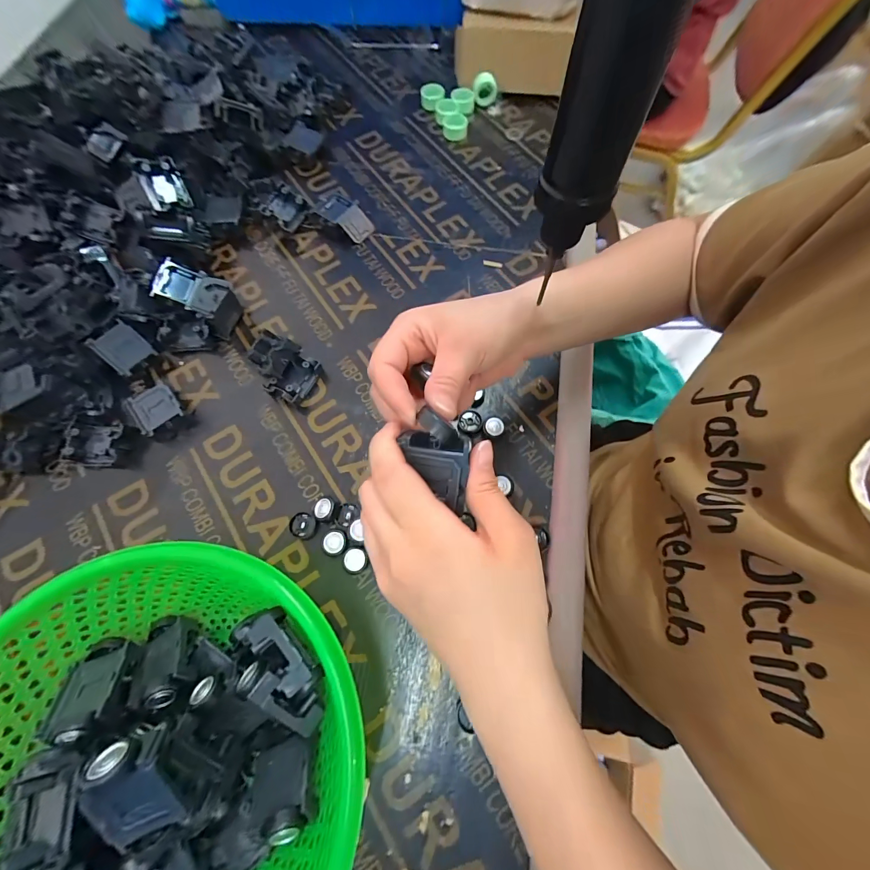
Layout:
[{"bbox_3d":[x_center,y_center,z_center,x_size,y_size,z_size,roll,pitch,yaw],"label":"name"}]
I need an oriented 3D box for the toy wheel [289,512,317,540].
[{"bbox_3d":[-0.123,0.085,0.343,0.023,0.008,0.023,0,70,0],"label":"toy wheel"}]

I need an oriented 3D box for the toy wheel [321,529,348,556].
[{"bbox_3d":[-0.090,0.098,0.336,0.022,0.012,0.022,0,70,0],"label":"toy wheel"}]

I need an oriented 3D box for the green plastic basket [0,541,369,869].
[{"bbox_3d":[-0.179,0.214,0.243,0.230,0.108,0.244,0,70,0],"label":"green plastic basket"}]

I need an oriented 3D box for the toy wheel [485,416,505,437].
[{"bbox_3d":[0.060,-0.008,0.375,0.019,0.010,0.021,3,70,2],"label":"toy wheel"}]

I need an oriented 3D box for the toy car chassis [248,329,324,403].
[{"bbox_3d":[-0.159,-0.071,0.382,0.073,0.043,0.055,39,75,13],"label":"toy car chassis"}]

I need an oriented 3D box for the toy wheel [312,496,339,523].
[{"bbox_3d":[-0.102,0.069,0.344,0.025,0.012,0.023,0,70,0],"label":"toy wheel"}]

